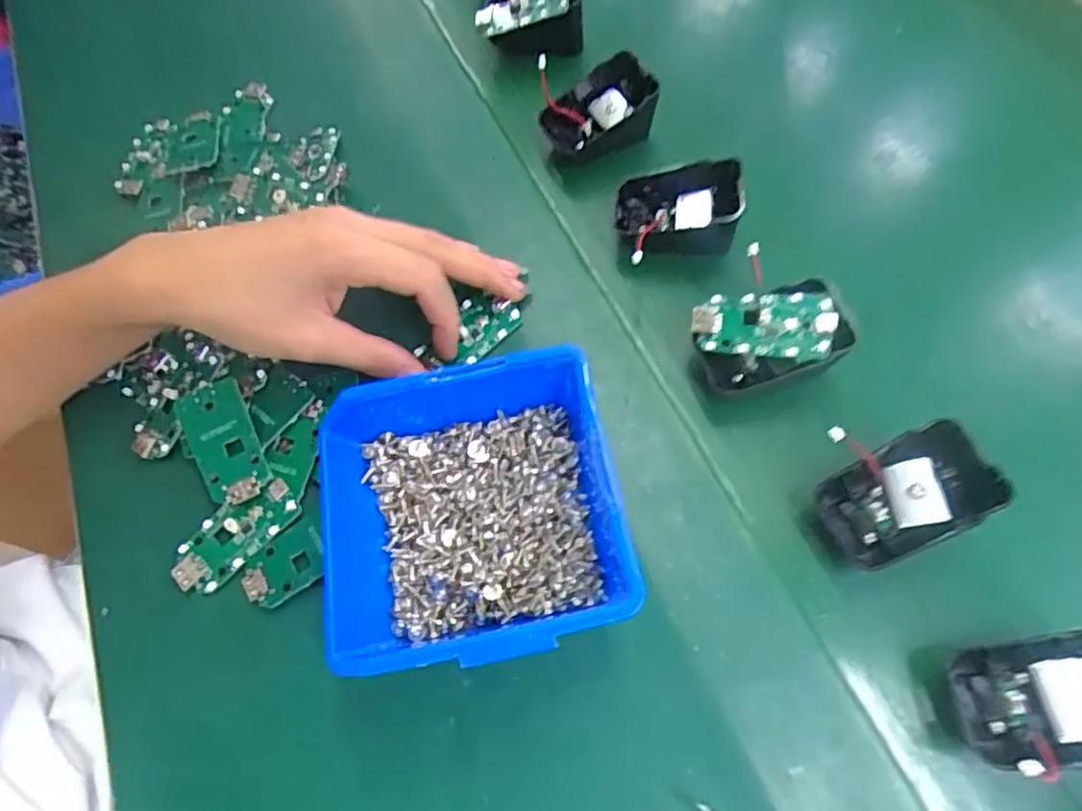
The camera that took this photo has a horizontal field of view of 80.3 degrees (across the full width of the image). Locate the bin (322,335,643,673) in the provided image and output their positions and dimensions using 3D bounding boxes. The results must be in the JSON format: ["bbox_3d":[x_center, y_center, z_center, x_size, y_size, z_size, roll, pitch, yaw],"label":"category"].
[{"bbox_3d":[-0.031,0.044,0.267,0.124,0.062,0.113,-10,63,0],"label":"bin"}]

